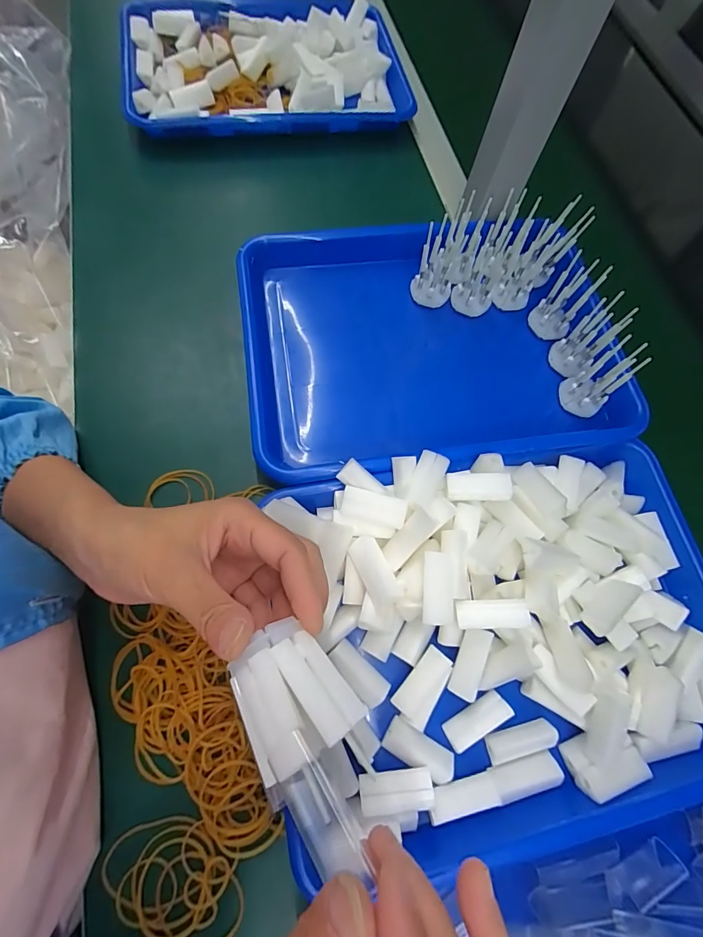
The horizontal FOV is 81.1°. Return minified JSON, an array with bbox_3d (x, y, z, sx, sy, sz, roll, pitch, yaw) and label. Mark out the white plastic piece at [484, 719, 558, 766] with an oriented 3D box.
[{"bbox_3d":[0.113,0.183,0.274,0.046,0.012,0.018,-10,71,-10],"label":"white plastic piece"}]

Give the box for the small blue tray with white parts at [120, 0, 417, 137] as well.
[{"bbox_3d":[-0.105,-0.502,0.515,0.339,0.042,0.239,-11,71,-10],"label":"small blue tray with white parts"}]

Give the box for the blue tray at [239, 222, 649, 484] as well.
[{"bbox_3d":[0.063,-0.117,0.366,0.307,0.037,0.246,-10,69,-6],"label":"blue tray"}]

